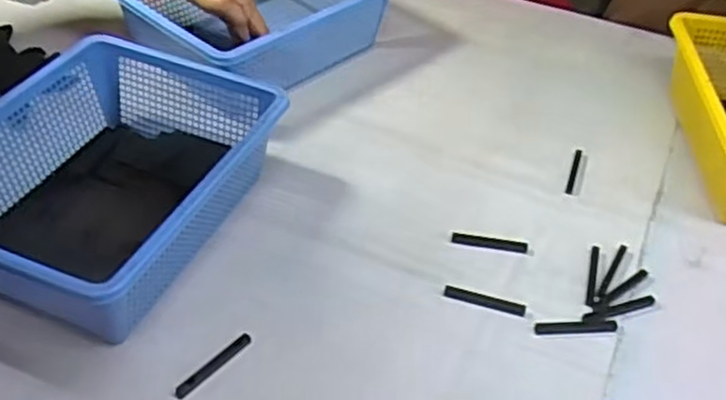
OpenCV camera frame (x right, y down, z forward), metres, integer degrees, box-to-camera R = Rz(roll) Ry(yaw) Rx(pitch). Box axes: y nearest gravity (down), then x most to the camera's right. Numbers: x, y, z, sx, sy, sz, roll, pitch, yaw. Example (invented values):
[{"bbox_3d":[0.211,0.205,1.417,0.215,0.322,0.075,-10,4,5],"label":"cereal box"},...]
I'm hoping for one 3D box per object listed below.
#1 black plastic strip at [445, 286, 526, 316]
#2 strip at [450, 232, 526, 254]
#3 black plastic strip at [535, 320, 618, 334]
[{"bbox_3d":[0.112,0.092,0.679,0.074,0.005,0.012,13,41,7],"label":"black plastic strip"},{"bbox_3d":[0.126,0.042,0.737,0.074,0.005,0.017,11,40,5],"label":"strip"},{"bbox_3d":[0.191,0.113,0.667,0.076,0.004,0.012,0,41,-8],"label":"black plastic strip"}]

